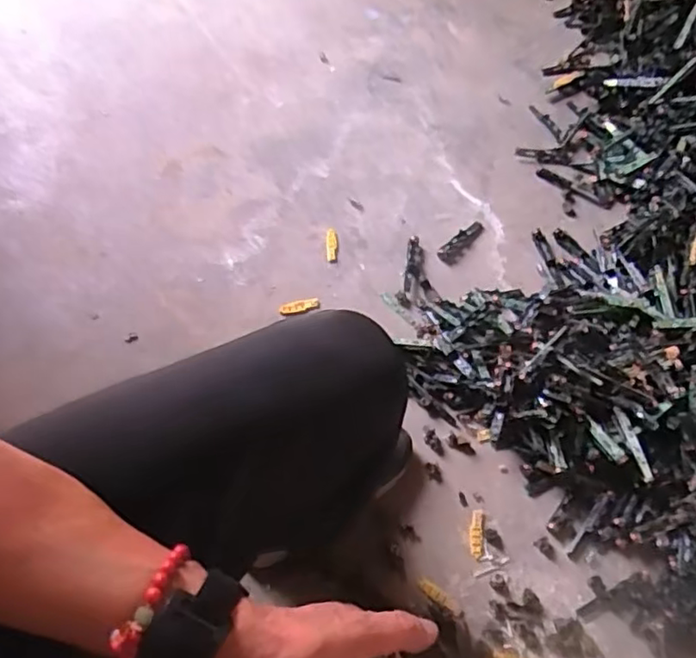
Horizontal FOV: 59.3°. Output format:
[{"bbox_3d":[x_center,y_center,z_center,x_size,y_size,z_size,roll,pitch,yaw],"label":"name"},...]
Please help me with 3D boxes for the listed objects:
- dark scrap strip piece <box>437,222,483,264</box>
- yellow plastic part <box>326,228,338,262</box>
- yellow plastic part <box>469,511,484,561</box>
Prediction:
[{"bbox_3d":[0.190,-0.148,1.030,0.035,0.006,0.099,38,70,17],"label":"dark scrap strip piece"},{"bbox_3d":[-0.027,-0.140,1.014,0.019,0.014,0.060,-3,64,-2],"label":"yellow plastic part"},{"bbox_3d":[0.171,0.272,0.814,0.015,0.004,0.063,8,64,4],"label":"yellow plastic part"}]

